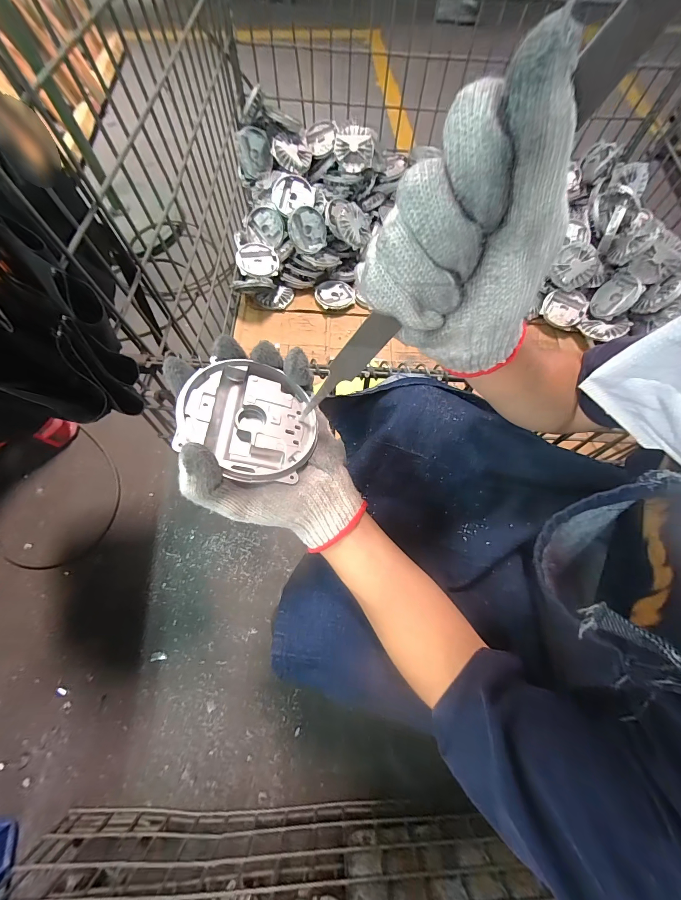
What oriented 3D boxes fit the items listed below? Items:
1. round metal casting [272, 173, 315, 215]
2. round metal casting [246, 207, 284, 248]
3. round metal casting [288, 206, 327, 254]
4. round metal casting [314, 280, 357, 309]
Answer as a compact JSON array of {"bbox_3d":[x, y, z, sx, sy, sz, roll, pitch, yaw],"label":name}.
[{"bbox_3d":[-0.132,-0.699,0.895,0.109,0.017,0.101,-18,93,-2],"label":"round metal casting"},{"bbox_3d":[-0.213,-0.635,0.935,0.112,0.035,0.090,16,114,6],"label":"round metal casting"},{"bbox_3d":[-0.090,-0.596,0.894,0.100,0.106,0.017,-18,25,-13],"label":"round metal casting"},{"bbox_3d":[-0.018,-0.441,0.934,0.106,0.018,0.092,-14,70,-7],"label":"round metal casting"}]

